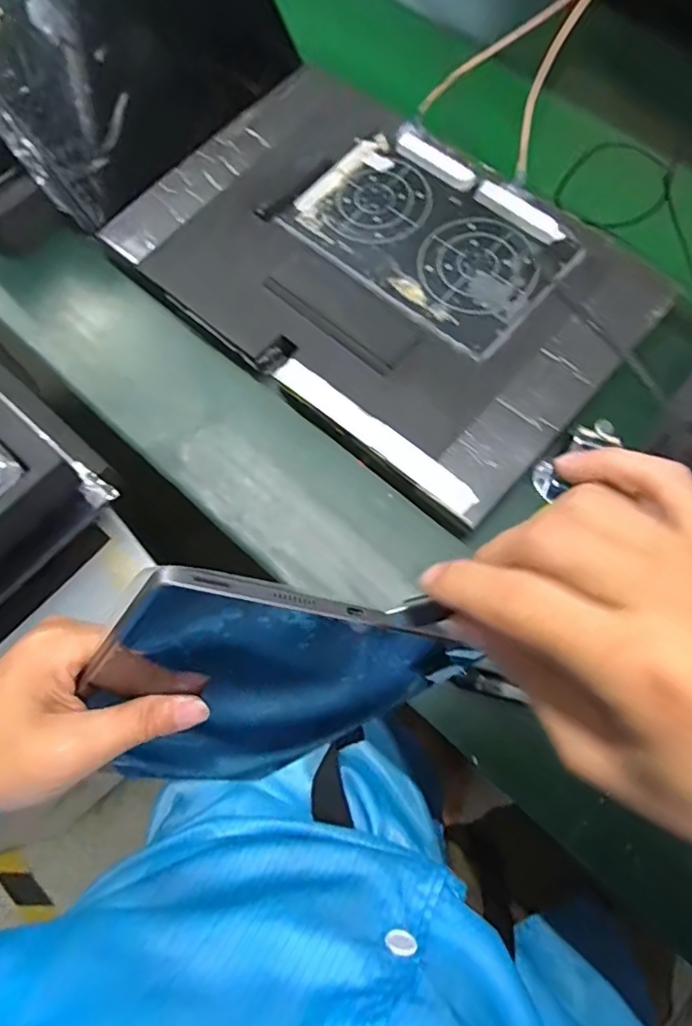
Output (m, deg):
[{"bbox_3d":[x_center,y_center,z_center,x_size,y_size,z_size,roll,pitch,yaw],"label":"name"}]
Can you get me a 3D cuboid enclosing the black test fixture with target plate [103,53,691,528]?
[{"bbox_3d":[0.024,-0.195,0.469,0.379,0.028,0.254,40,76,15],"label":"black test fixture with target plate"}]

